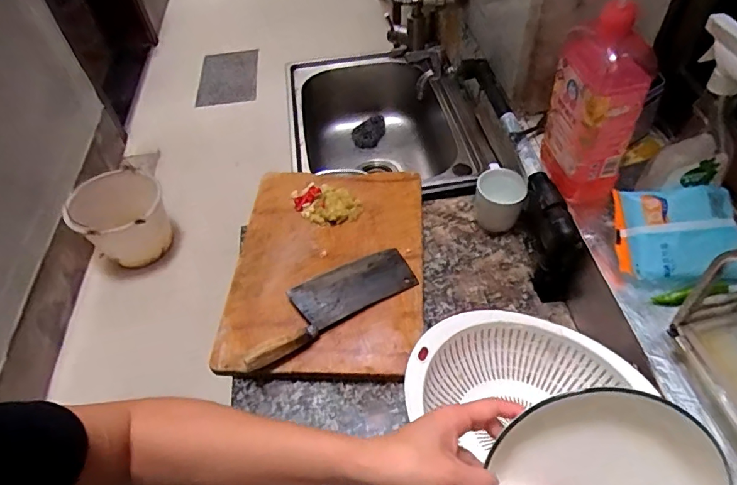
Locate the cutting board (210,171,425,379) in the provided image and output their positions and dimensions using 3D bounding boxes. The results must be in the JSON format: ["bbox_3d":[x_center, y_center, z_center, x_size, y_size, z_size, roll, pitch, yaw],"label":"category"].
[{"bbox_3d":[-0.062,0.031,0.770,0.288,0.037,0.381,1,51,5],"label":"cutting board"}]

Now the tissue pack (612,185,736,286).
[{"bbox_3d":[0.375,-0.006,0.586,0.132,0.052,0.120,-7,82,17],"label":"tissue pack"}]

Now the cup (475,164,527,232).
[{"bbox_3d":[0.219,-0.072,0.803,0.073,0.088,0.089,17,54,17],"label":"cup"}]

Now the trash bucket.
[{"bbox_3d":[-0.872,-0.078,1.707,0.289,0.250,0.293,-2,51,3],"label":"trash bucket"}]

